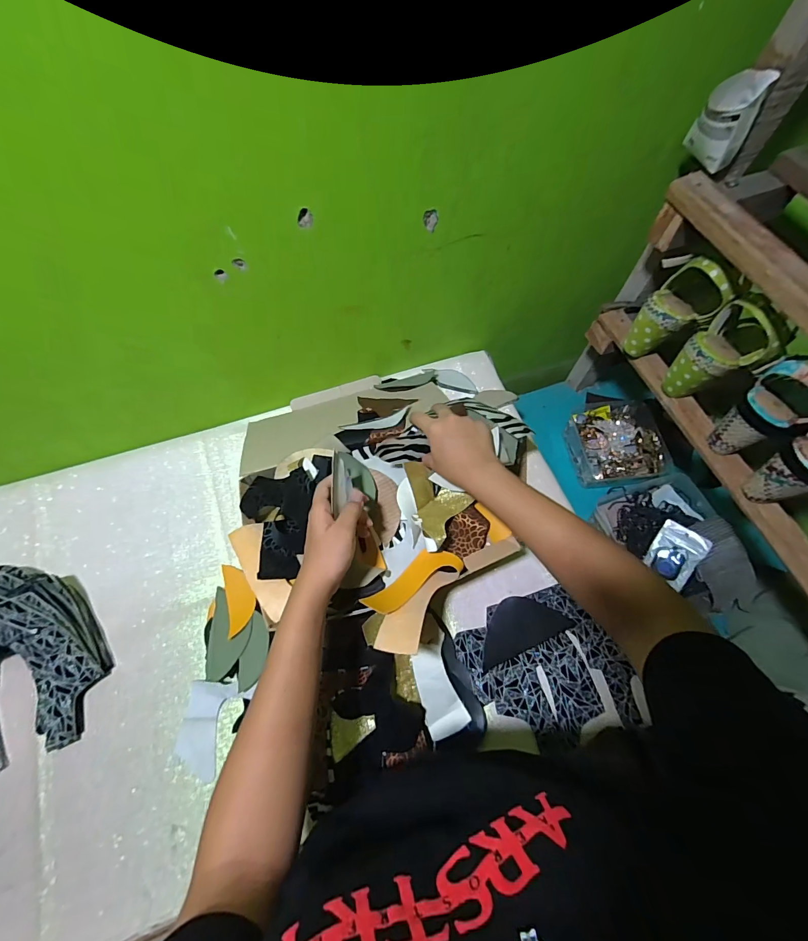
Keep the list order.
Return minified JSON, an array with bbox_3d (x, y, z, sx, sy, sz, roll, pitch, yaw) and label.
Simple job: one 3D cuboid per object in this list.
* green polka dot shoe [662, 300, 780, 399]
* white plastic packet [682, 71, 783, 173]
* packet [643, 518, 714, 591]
[{"bbox_3d":[0.408,-0.149,0.513,0.083,0.133,0.076,-34,70,-16],"label":"green polka dot shoe"},{"bbox_3d":[0.350,-0.380,0.432,0.055,0.079,0.034,31,67,12],"label":"white plastic packet"},{"bbox_3d":[0.447,0.139,0.655,0.068,0.010,0.096,34,100,33],"label":"packet"}]

